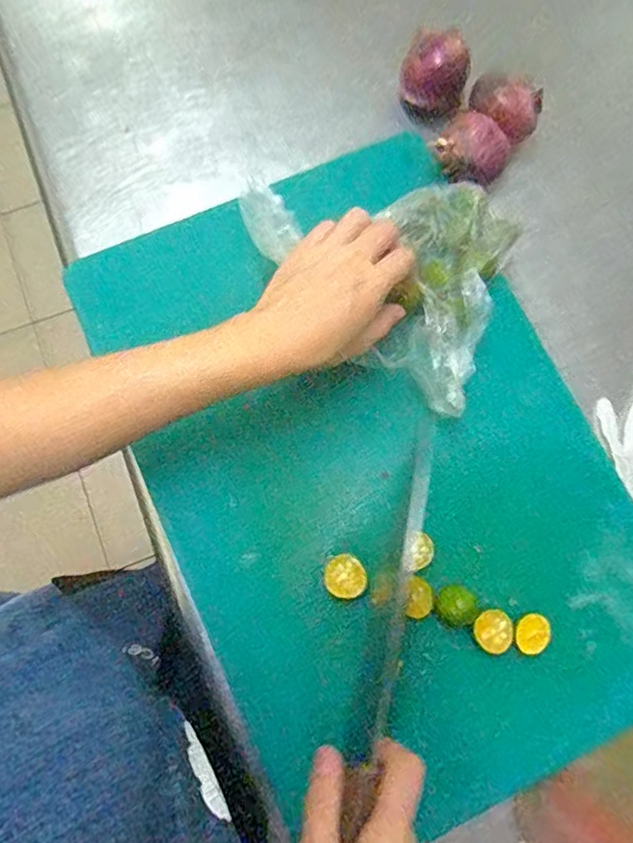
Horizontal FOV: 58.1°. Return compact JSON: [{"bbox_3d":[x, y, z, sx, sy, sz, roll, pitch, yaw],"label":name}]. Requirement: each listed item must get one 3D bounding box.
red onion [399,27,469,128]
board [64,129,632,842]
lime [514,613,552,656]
[{"bbox_3d":[0.095,-0.276,0.460,0.049,0.054,0.050,0,78,-1],"label":"red onion"},{"bbox_3d":[0.039,0.025,0.393,0.293,0.029,0.440,-25,78,-6],"label":"board"},{"bbox_3d":[0.139,0.137,0.368,0.025,0.008,0.023,0,78,-1],"label":"lime"}]

